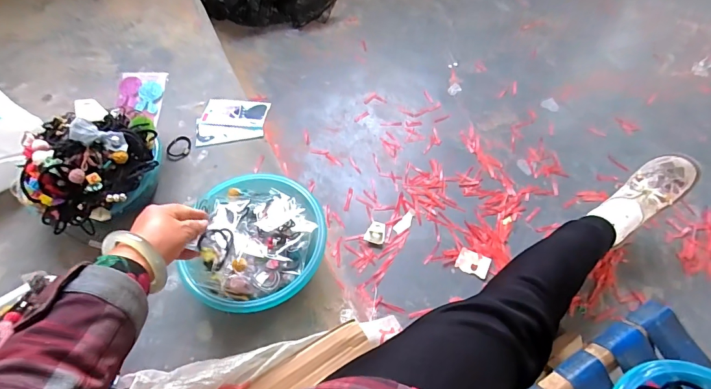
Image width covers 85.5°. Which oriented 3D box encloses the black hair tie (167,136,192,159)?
[{"bbox_3d":[-0.347,-0.095,0.761,0.042,0.007,0.056,7,59,4],"label":"black hair tie"}]

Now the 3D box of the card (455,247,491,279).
[{"bbox_3d":[0.253,0.147,0.825,0.066,0.004,0.051,24,65,14],"label":"card"}]

